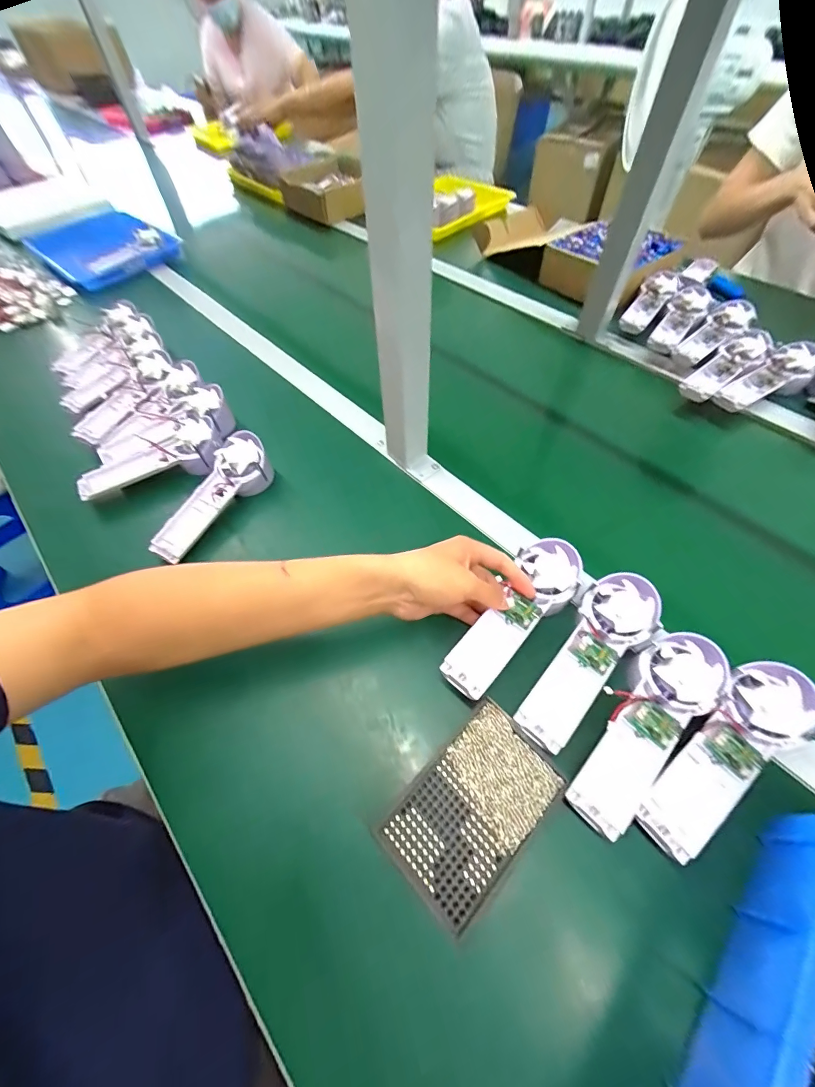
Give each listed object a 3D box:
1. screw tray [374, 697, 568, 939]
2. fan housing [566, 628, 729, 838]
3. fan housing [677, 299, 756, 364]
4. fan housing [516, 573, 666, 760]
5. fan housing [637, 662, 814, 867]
[{"bbox_3d":[0.052,0.204,0.306,0.132,0.012,0.083,-39,65,-22],"label":"screw tray"},{"bbox_3d":[0.194,0.145,0.318,0.172,0.032,0.061,-37,64,-21],"label":"fan housing"},{"bbox_3d":[0.496,-0.339,0.628,0.163,0.036,0.060,-40,65,-22],"label":"fan housing"},{"bbox_3d":[0.165,0.096,0.349,0.062,0.027,0.180,39,65,22],"label":"fan housing"},{"bbox_3d":[0.257,0.168,0.312,0.177,0.022,0.060,-41,65,-9],"label":"fan housing"}]

